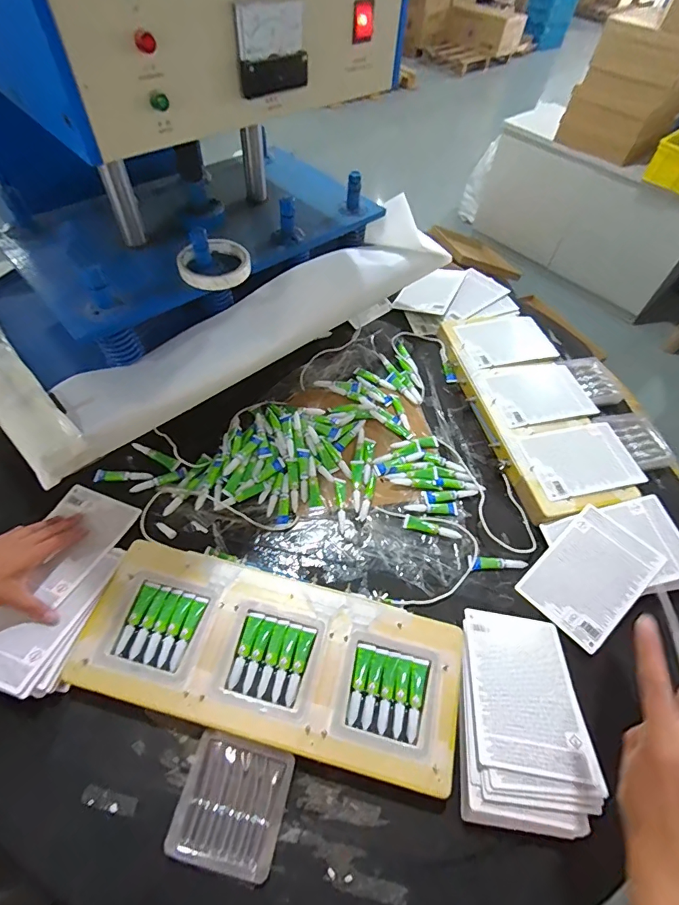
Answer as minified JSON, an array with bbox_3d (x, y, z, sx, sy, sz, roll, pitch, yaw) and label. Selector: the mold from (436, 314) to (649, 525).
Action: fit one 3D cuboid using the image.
[{"bbox_3d":[0.336,-0.089,0.750,0.214,0.045,0.426,-10,57,-12],"label":"mold"}]

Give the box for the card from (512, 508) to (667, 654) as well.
[{"bbox_3d":[0.341,0.165,0.582,0.170,0.005,0.114,-43,62,-12],"label":"card"}]

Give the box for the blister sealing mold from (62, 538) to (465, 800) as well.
[{"bbox_3d":[-0.076,0.238,0.500,0.422,0.039,0.169,14,56,5],"label":"blister sealing mold"}]

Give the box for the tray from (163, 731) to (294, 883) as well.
[{"bbox_3d":[-0.107,0.357,0.436,0.103,0.022,0.101,13,56,4],"label":"tray"}]

